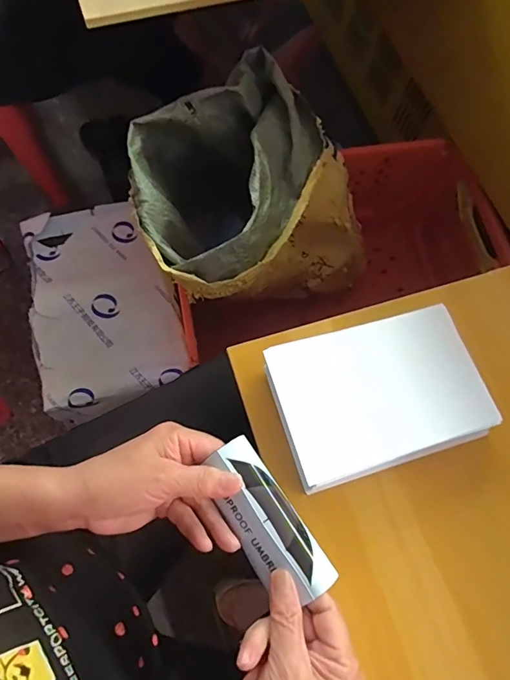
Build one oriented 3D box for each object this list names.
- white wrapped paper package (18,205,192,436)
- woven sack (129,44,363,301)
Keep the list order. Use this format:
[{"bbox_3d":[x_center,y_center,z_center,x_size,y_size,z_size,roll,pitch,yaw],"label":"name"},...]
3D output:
[{"bbox_3d":[-0.277,-0.072,0.806,0.251,0.038,0.408,-15,72,-8],"label":"white wrapped paper package"},{"bbox_3d":[-0.010,-0.230,0.729,0.392,0.263,0.302,-37,76,-14],"label":"woven sack"}]

